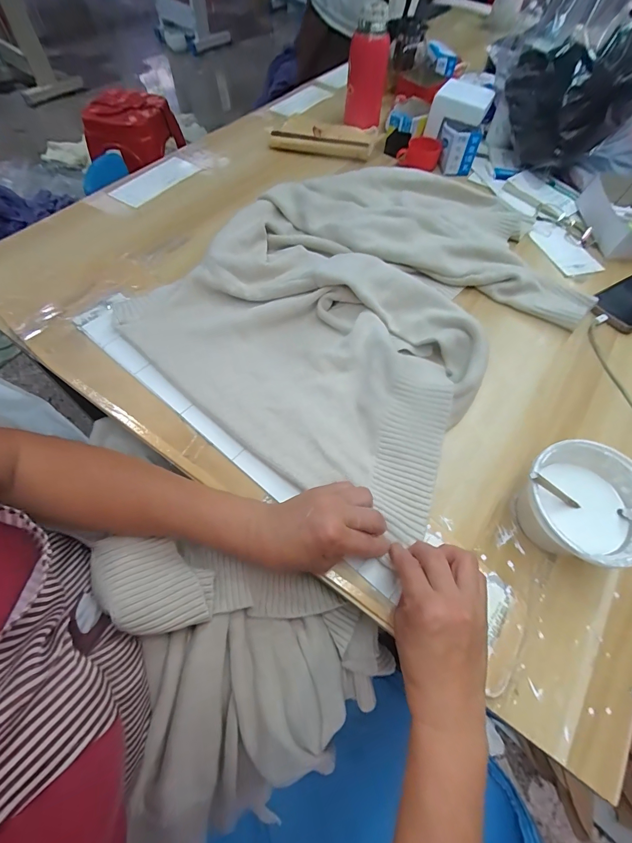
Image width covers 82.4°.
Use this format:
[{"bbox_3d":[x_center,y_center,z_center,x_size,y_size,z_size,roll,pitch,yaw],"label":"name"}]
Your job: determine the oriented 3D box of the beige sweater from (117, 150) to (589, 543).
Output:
[{"bbox_3d":[0.087,-0.200,0.522,0.482,0.051,0.600,39,66,17],"label":"beige sweater"}]

